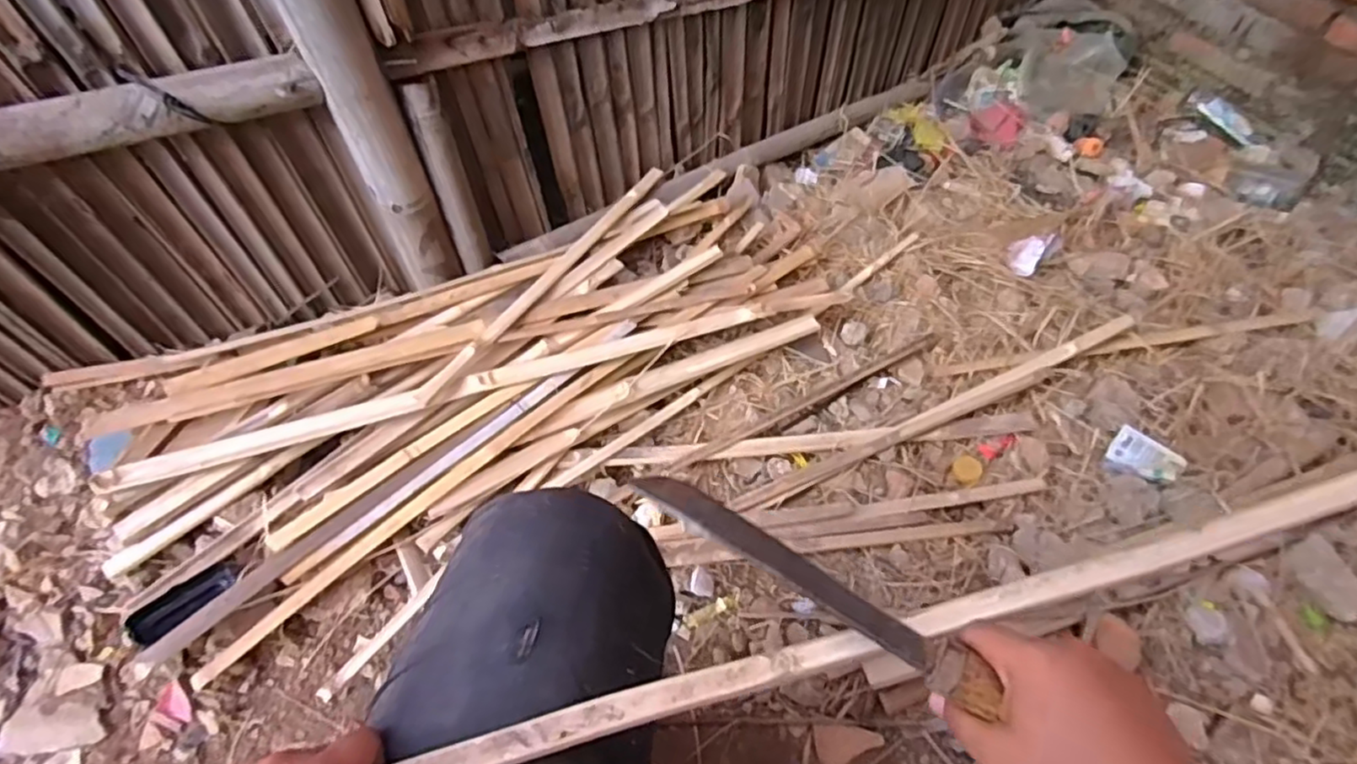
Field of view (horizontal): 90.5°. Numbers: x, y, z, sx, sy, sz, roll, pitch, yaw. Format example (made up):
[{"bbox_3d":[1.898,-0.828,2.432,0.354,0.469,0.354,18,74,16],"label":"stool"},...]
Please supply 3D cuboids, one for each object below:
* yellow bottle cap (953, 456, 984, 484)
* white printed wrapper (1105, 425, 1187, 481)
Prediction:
[{"bbox_3d":[0.410,0.126,0.955,0.037,0.008,0.045,24,62,16],"label":"yellow bottle cap"},{"bbox_3d":[0.651,0.105,0.937,0.086,0.016,0.059,35,65,21],"label":"white printed wrapper"}]

